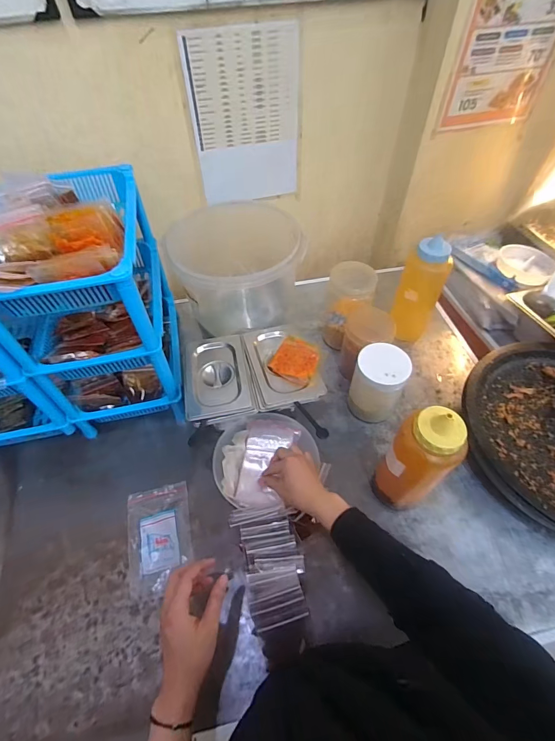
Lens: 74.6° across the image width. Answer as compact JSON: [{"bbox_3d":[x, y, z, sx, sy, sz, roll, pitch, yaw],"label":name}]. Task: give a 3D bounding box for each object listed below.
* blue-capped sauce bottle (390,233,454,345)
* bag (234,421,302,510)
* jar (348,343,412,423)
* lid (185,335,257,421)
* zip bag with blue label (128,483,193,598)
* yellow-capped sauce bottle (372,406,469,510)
[{"bbox_3d":[0.290,-0.156,0.746,0.083,0.229,0.069,22,56,15],"label":"blue-capped sauce bottle"},{"bbox_3d":[-0.021,0.150,0.597,0.087,0.023,0.142,8,56,13],"label":"bag"},{"bbox_3d":[0.179,0.028,0.662,0.084,0.138,0.079,0,53,0],"label":"jar"},{"bbox_3d":[-0.109,0.000,0.648,0.111,0.019,0.176,-10,54,-7],"label":"lid"},{"bbox_3d":[-0.184,0.258,0.570,0.095,0.008,0.153,-13,54,-9],"label":"zip bag with blue label"},{"bbox_3d":[0.194,0.137,0.526,0.064,0.228,0.076,-28,58,-19],"label":"yellow-capped sauce bottle"}]

